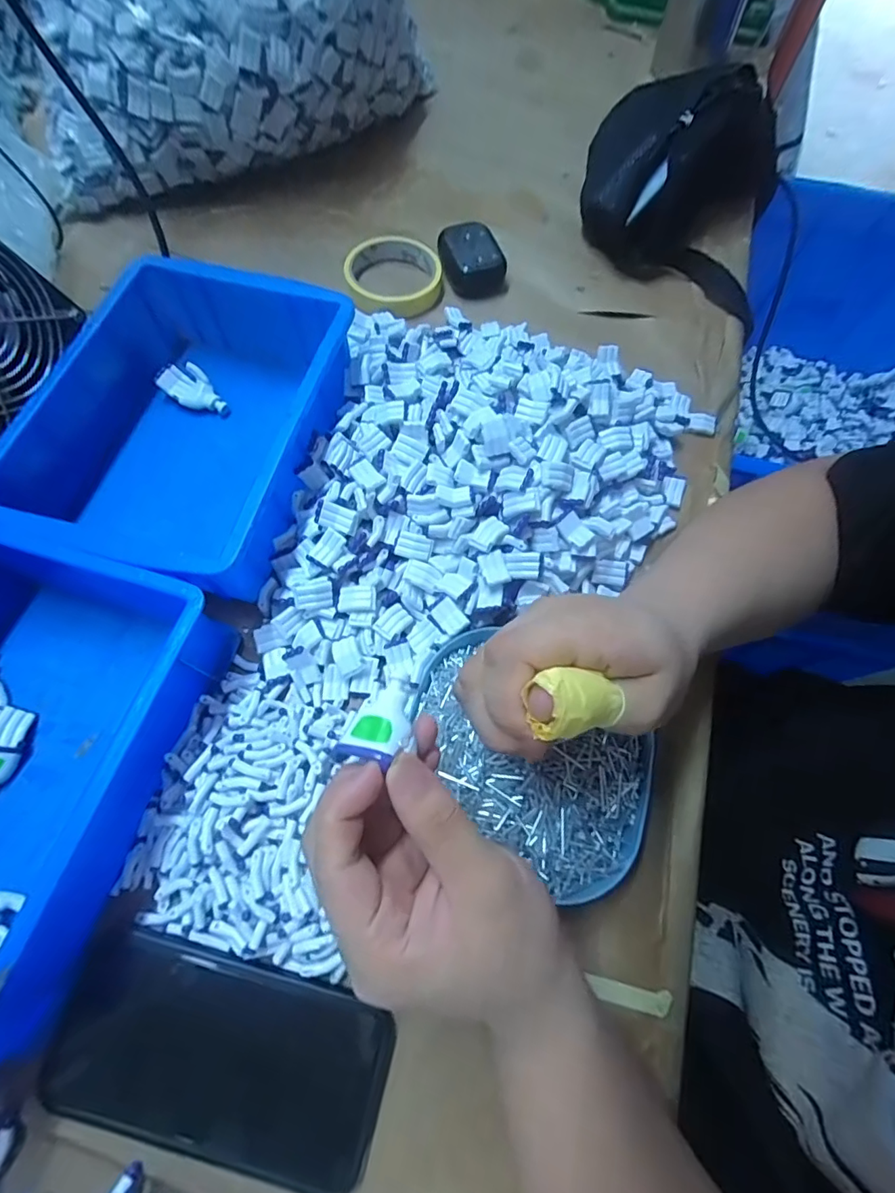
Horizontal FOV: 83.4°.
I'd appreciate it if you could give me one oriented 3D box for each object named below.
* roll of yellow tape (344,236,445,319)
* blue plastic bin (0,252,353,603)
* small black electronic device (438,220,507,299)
[{"bbox_3d":[-0.051,-0.302,0.476,0.088,0.021,0.095,1,67,-2],"label":"roll of yellow tape"},{"bbox_3d":[-0.186,-0.128,0.367,0.180,0.067,0.239,13,67,4],"label":"blue plastic bin"},{"bbox_3d":[0.020,-0.327,0.486,0.050,0.027,0.071,-26,70,-12],"label":"small black electronic device"}]

